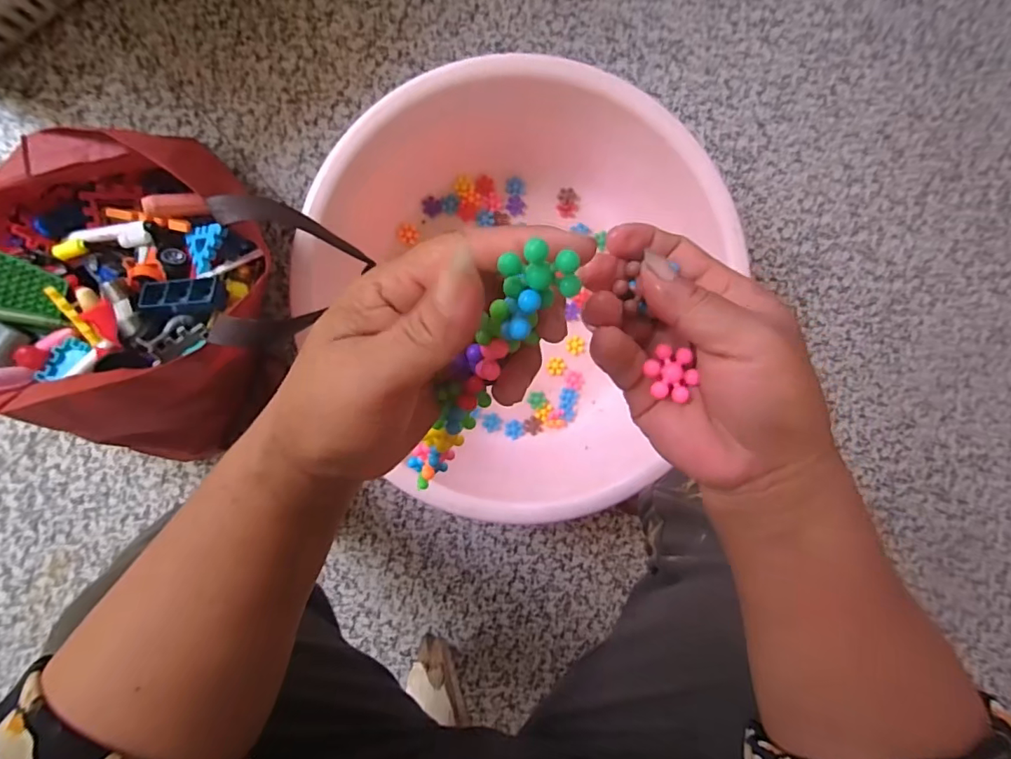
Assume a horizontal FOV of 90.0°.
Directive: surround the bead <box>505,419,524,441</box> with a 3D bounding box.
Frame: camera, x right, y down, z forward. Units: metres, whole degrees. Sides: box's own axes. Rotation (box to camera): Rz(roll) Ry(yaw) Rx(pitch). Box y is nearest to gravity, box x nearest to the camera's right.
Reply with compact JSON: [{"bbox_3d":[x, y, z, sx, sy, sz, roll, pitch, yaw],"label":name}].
[{"bbox_3d":[0.013,0.070,0.704,0.026,0.004,0.027,8,93,-6],"label":"bead"}]

